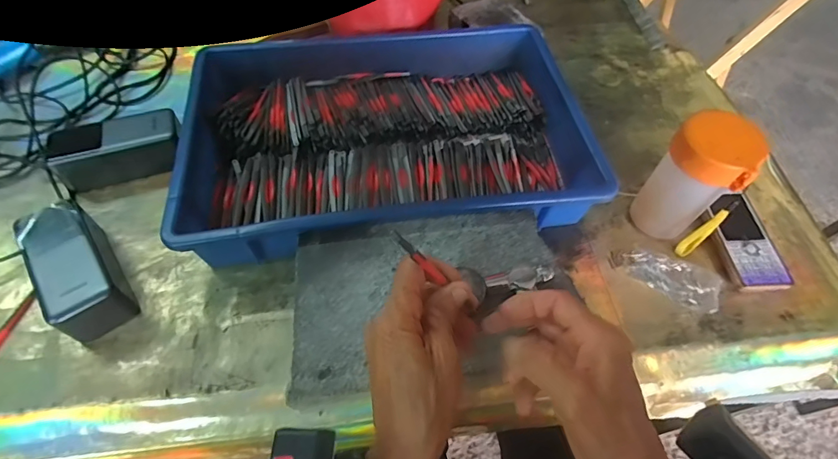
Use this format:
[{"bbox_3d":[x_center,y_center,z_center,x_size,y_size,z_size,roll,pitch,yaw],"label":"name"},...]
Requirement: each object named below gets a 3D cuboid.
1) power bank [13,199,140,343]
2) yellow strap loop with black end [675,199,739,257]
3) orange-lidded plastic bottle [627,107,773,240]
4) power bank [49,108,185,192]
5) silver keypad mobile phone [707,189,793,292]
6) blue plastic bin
[{"bbox_3d":[-0.323,0.038,0.404,0.054,0.053,0.133,-33,65,-20],"label":"power bank"},{"bbox_3d":[0.279,0.001,0.416,0.007,0.092,0.013,-25,61,-17],"label":"yellow strap loop with black end"},{"bbox_3d":[0.260,-0.045,0.421,0.066,0.139,0.062,1,57,-1],"label":"orange-lidded plastic bottle"},{"bbox_3d":[-0.335,-0.091,0.486,0.131,0.054,0.062,-15,60,-11],"label":"power bank"},{"bbox_3d":[0.346,0.011,0.458,0.051,0.018,0.114,0,59,-4],"label":"silver keypad mobile phone"},{"bbox_3d":[-0.037,-0.113,0.489,0.413,0.071,0.276,-6,60,-7],"label":"blue plastic bin"}]

